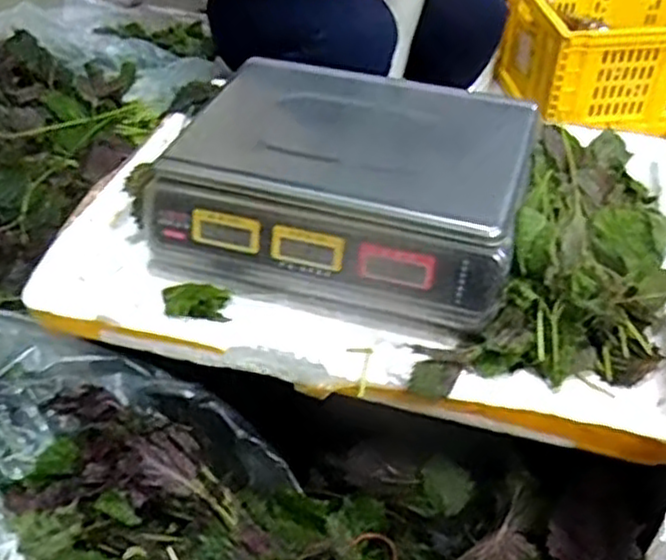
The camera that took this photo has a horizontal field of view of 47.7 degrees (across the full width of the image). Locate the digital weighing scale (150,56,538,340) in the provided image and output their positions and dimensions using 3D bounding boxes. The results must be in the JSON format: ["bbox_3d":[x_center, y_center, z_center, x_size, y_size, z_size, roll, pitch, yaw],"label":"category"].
[{"bbox_3d":[0.013,-0.099,0.765,0.322,0.109,0.322,1,42,-1],"label":"digital weighing scale"}]

